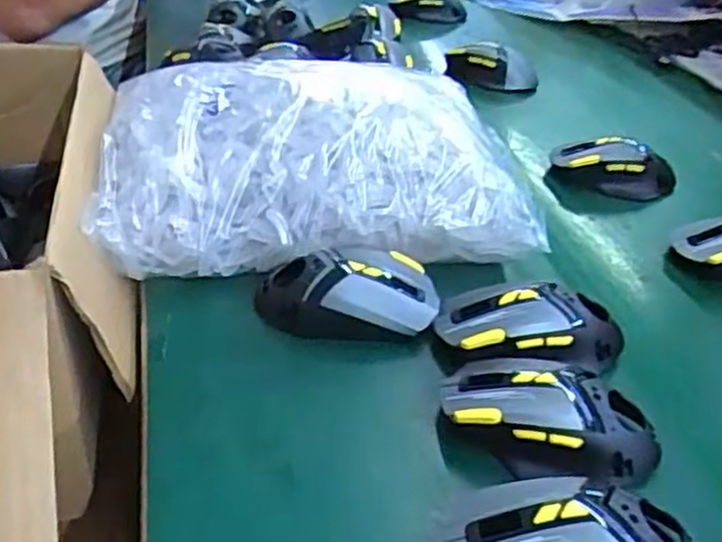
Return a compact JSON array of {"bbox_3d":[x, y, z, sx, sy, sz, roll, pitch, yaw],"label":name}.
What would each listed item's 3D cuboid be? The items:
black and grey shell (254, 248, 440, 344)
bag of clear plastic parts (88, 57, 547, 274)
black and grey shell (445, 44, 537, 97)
[{"bbox_3d":[-0.008,0.014,0.490,0.115,0.042,0.062,8,36,3],"label":"black and grey shell"},{"bbox_3d":[-0.041,-0.084,0.575,0.302,0.098,0.219,-3,37,-11],"label":"bag of clear plastic parts"},{"bbox_3d":[0.153,-0.240,0.869,0.108,0.040,0.060,15,37,13],"label":"black and grey shell"}]

